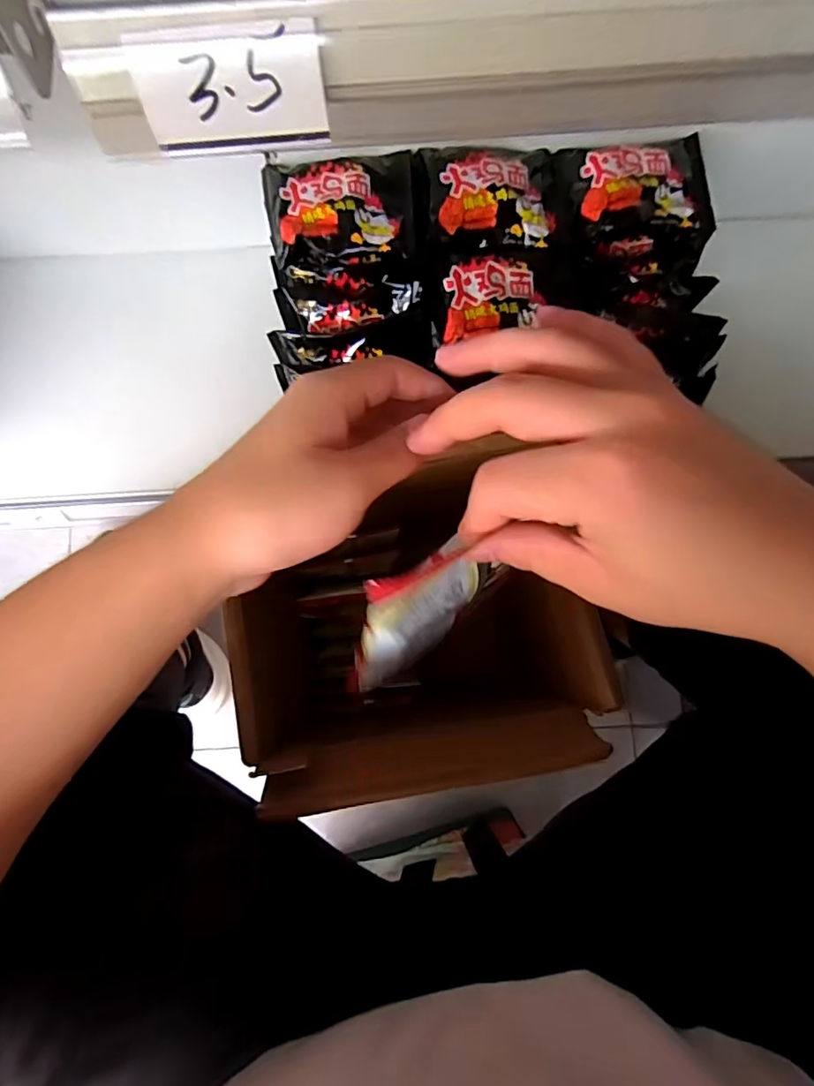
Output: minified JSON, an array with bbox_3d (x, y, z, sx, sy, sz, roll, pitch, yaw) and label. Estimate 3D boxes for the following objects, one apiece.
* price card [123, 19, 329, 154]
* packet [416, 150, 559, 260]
[{"bbox_3d":[-0.065,-0.171,0.201,0.068,0.037,0.007,-4,56,0],"label":"price card"},{"bbox_3d":[0.091,-0.370,0.566,0.143,0.043,0.119,-3,81,0],"label":"packet"}]

